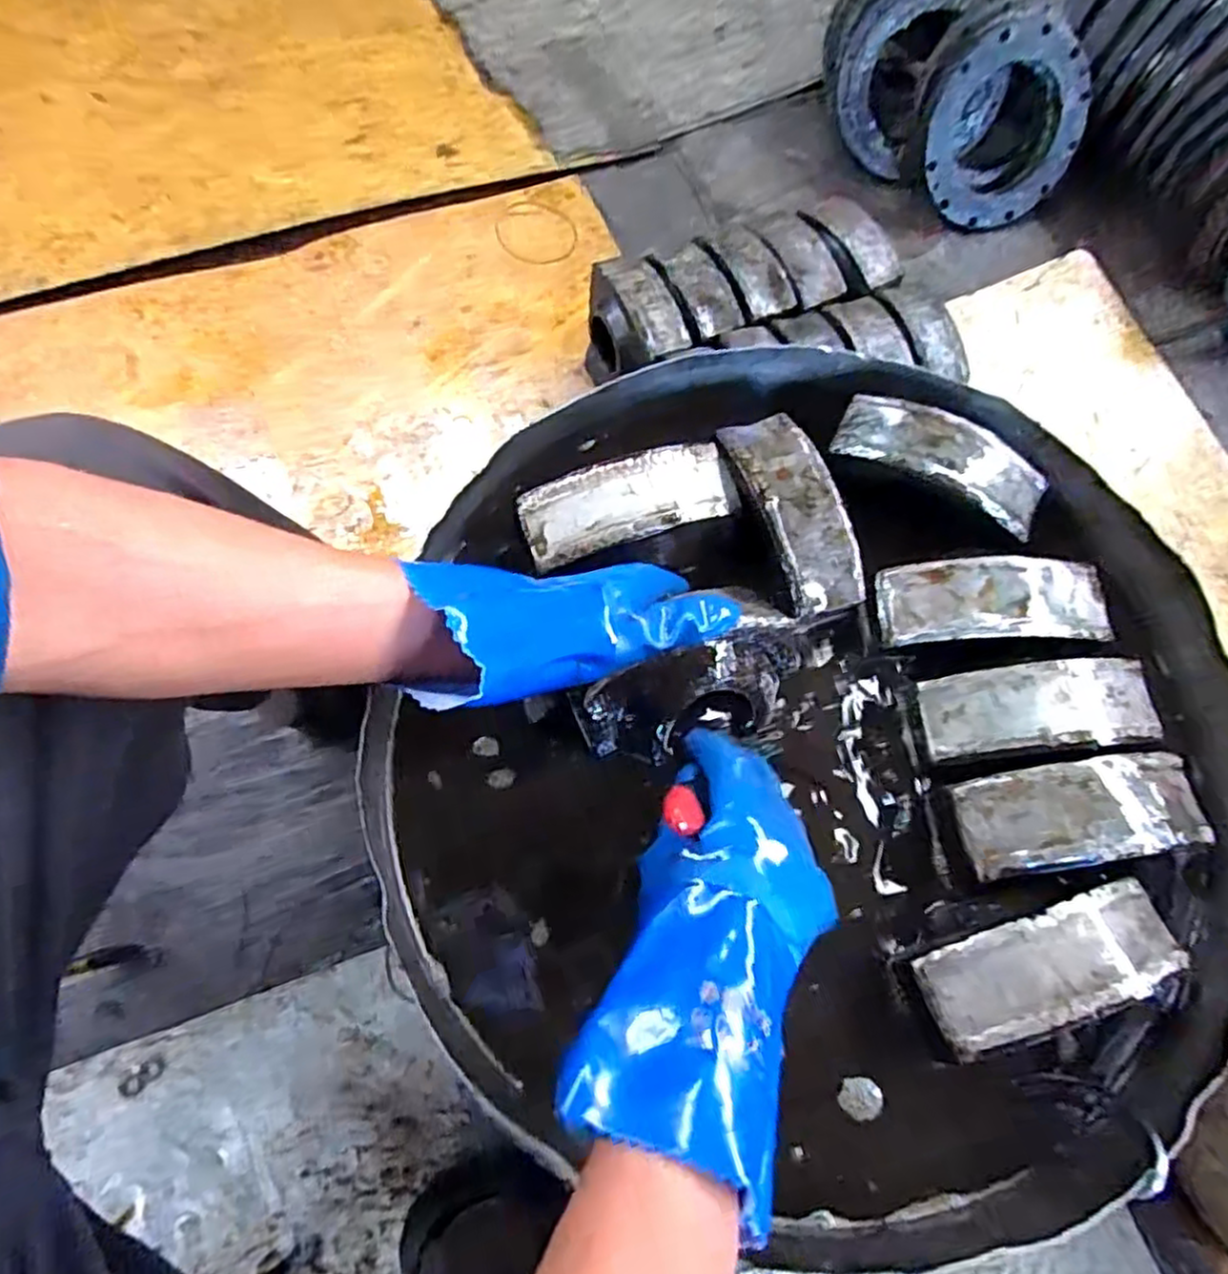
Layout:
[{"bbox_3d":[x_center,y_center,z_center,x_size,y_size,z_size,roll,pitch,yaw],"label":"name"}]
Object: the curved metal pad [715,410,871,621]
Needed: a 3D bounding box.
[{"bbox_3d":[0.133,-0.093,0.533,0.059,0.043,0.154,-18,73,-8],"label":"curved metal pad"}]

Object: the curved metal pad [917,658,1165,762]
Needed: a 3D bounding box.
[{"bbox_3d":[0.292,0.048,0.487,0.154,0.025,0.057,-5,72,-2],"label":"curved metal pad"}]

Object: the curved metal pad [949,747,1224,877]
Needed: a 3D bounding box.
[{"bbox_3d":[0.301,0.111,0.457,0.153,0.021,0.062,-9,73,-3],"label":"curved metal pad"}]

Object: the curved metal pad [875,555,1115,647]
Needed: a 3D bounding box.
[{"bbox_3d":[0.271,-0.025,0.510,0.157,0.023,0.061,1,71,-2],"label":"curved metal pad"}]

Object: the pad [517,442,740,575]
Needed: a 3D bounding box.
[{"bbox_3d":[0.013,-0.097,0.516,0.158,0.026,0.060,-19,73,-9],"label":"pad"}]

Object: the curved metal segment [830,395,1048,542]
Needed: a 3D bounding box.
[{"bbox_3d":[0.250,-0.138,0.541,0.156,0.025,0.062,26,72,6],"label":"curved metal segment"}]

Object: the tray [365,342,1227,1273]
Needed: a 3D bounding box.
[{"bbox_3d":[0.128,0.065,0.498,0.564,0.083,0.573,0,72,0],"label":"tray"}]

